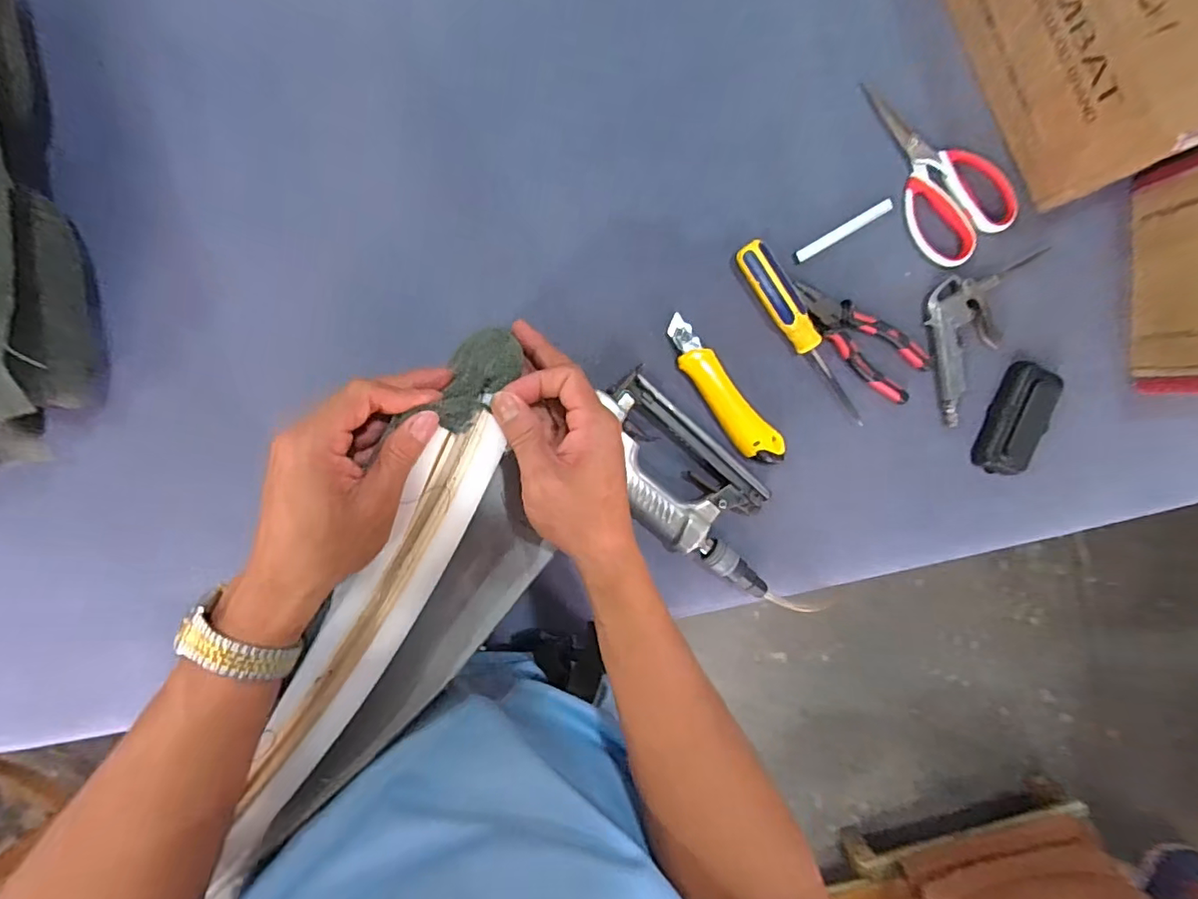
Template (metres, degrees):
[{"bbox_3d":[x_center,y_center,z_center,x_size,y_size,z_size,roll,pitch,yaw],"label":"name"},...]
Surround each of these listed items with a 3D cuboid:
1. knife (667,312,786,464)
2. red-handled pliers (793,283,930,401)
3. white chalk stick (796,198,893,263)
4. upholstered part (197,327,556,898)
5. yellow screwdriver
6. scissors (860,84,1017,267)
[{"bbox_3d":[0.117,-0.053,0.528,0.036,0.014,0.164,-39,94,0],"label":"knife"},{"bbox_3d":[0.248,-0.108,0.527,0.146,0.012,0.054,39,90,-4],"label":"red-handled pliers"},{"bbox_3d":[0.234,-0.209,0.529,0.101,0.008,0.011,-31,94,-1],"label":"white chalk stick"},{"bbox_3d":[-0.105,0.090,0.353,0.092,0.079,0.317,27,87,-1],"label":"upholstered part"},{"bbox_3d":[0.190,-0.108,0.515,0.031,0.027,0.191,-32,94,-1],"label":"yellow screwdriver"},{"bbox_3d":[0.311,-0.265,0.522,0.083,0.019,0.178,-37,94,-1],"label":"scissors"}]

